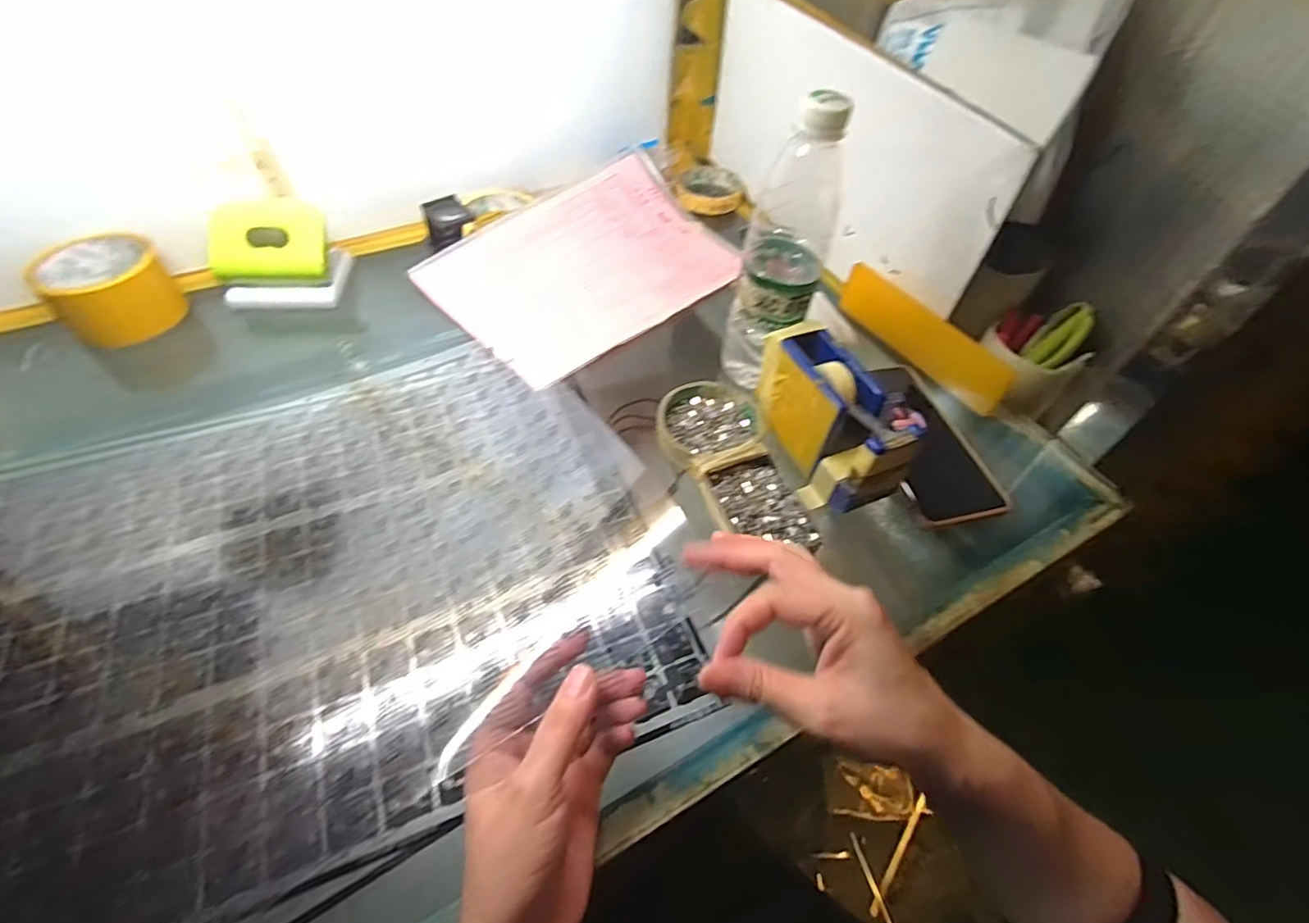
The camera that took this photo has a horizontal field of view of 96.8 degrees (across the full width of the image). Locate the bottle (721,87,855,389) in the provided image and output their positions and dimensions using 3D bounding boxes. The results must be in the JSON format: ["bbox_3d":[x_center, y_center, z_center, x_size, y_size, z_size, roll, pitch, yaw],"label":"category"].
[{"bbox_3d":[0.099,-0.157,0.450,0.065,0.222,0.072,13,52,8],"label":"bottle"}]

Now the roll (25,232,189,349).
[{"bbox_3d":[-0.488,-0.155,0.522,0.088,0.064,0.088,1,51,-2],"label":"roll"}]

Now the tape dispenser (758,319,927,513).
[{"bbox_3d":[0.132,-0.035,0.437,0.055,0.072,0.131,-14,53,-14],"label":"tape dispenser"}]

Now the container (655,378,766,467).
[{"bbox_3d":[0.045,-0.031,0.470,0.089,0.020,0.077,-19,54,-17],"label":"container"}]

